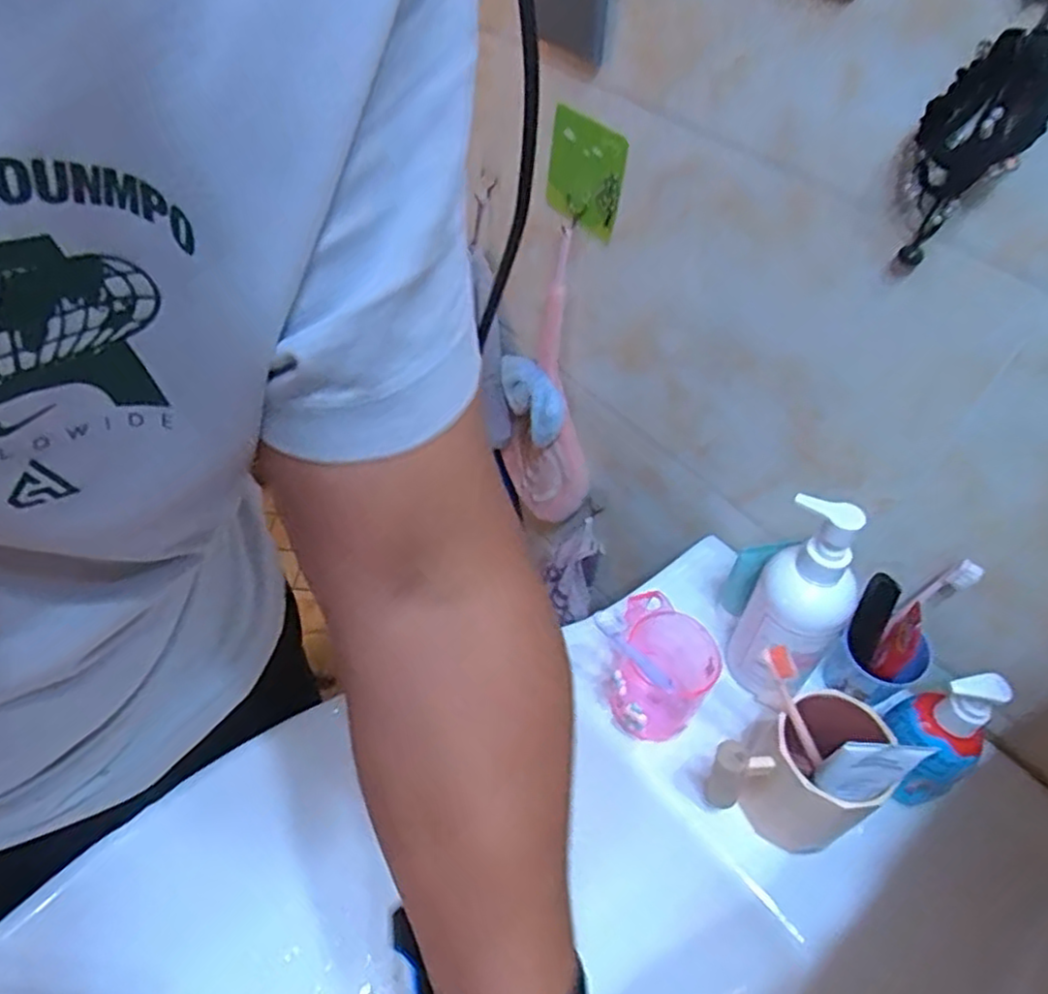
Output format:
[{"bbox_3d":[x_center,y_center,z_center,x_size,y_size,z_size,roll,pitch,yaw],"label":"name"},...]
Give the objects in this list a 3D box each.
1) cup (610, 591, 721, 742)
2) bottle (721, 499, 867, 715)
[{"bbox_3d":[0.104,0.140,0.554,0.083,0.091,0.078,3,48,-3],"label":"cup"},{"bbox_3d":[0.212,0.081,0.532,0.071,0.202,0.054,39,55,26],"label":"bottle"}]

